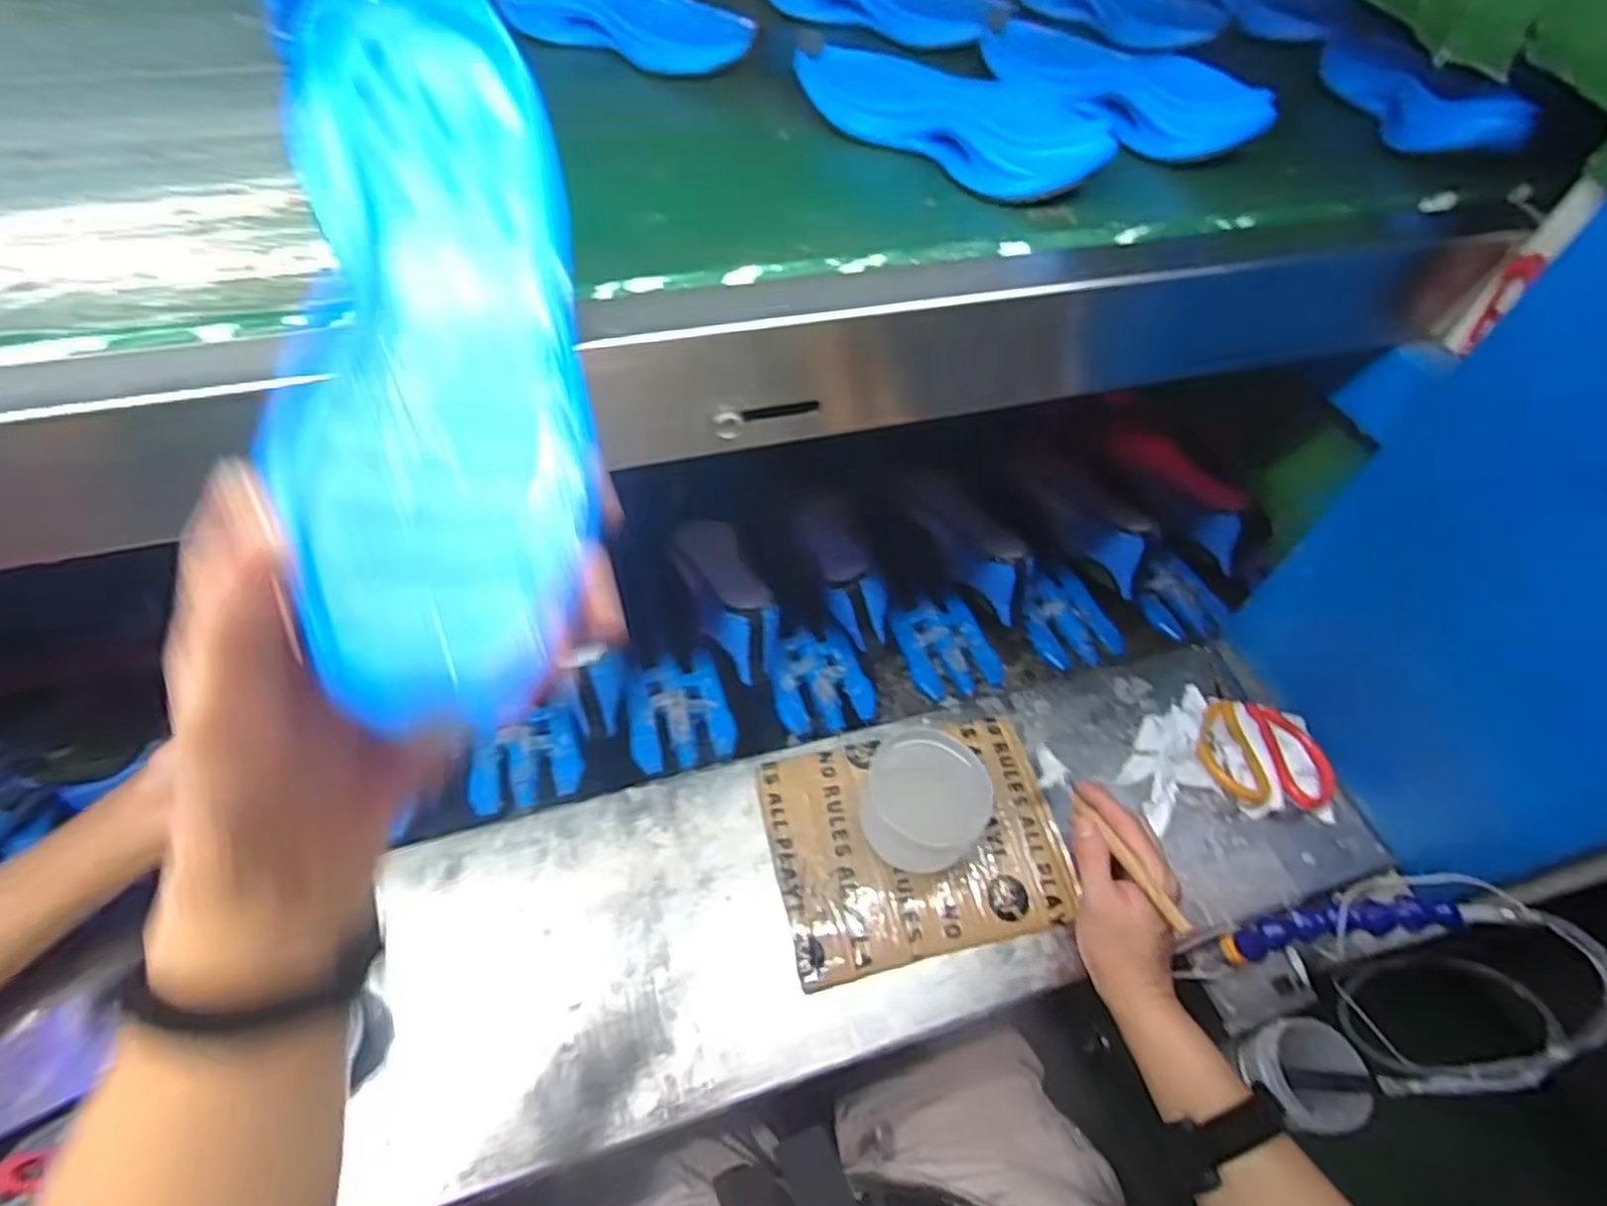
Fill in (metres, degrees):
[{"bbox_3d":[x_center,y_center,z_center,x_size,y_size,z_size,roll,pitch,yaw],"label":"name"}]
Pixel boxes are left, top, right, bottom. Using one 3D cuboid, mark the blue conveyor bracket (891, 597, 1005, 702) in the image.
[{"bbox_3d":[0.147,0.044,0.756,0.086,0.023,0.112,-14,58,-14],"label":"blue conveyor bracket"}]

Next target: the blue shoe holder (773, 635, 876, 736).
[{"bbox_3d":[0.017,0.077,0.718,0.092,0.014,0.107,-10,57,-12],"label":"blue shoe holder"}]

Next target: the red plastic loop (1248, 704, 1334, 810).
[{"bbox_3d":[0.439,0.133,0.650,0.055,0.016,0.096,6,55,-1],"label":"red plastic loop"}]

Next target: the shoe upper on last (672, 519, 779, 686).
[{"bbox_3d":[-0.074,-0.003,0.722,0.060,0.089,0.178,-19,59,-17],"label":"shoe upper on last"}]

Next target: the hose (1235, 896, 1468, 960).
[{"bbox_3d":[0.376,0.227,0.512,0.133,0.032,0.023,-23,51,25],"label":"hose"}]

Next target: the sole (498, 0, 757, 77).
[{"bbox_3d":[-0.142,-0.451,0.556,0.230,0.031,0.081,23,57,11],"label":"sole"}]

